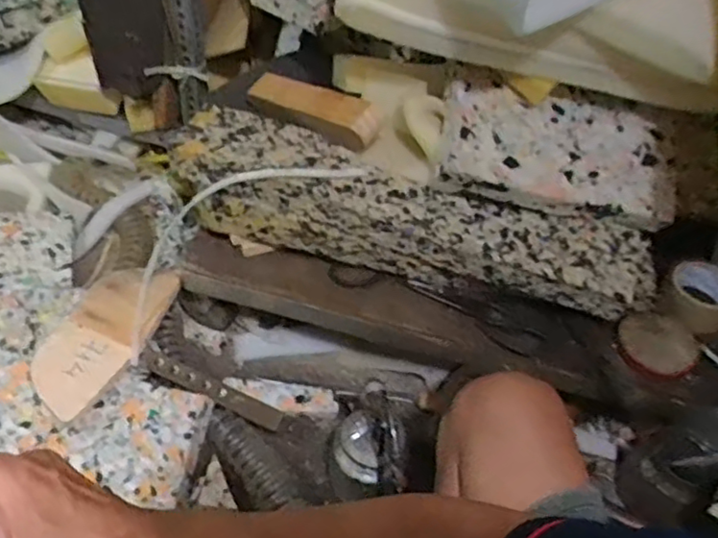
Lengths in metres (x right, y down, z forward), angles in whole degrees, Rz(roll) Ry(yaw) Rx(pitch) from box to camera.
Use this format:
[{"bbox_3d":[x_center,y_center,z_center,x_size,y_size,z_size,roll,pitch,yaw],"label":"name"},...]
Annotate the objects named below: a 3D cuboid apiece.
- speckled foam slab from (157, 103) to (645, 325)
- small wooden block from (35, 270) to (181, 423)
[{"bbox_3d":[0.077,-0.079,0.920,0.679,0.101,0.151,13,47,5],"label":"speckled foam slab"},{"bbox_3d":[-0.371,0.093,0.952,0.119,0.026,0.247,20,59,5],"label":"small wooden block"}]

